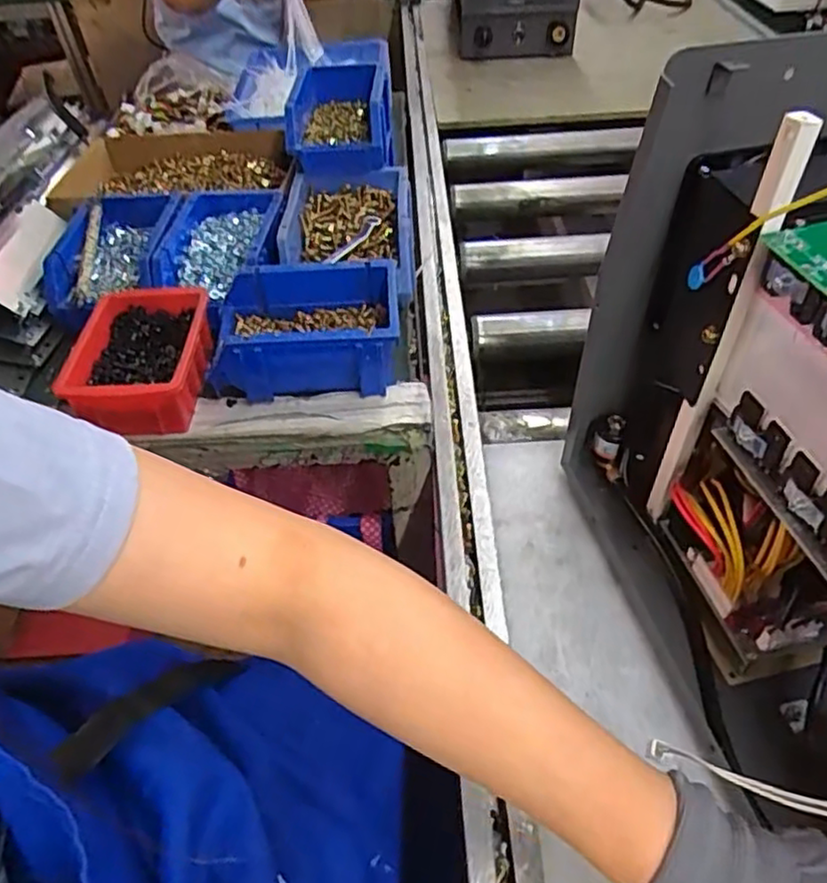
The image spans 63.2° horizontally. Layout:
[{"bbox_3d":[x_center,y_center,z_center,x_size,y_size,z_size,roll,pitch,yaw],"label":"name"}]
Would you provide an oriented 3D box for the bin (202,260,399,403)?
[{"bbox_3d":[-0.091,-0.093,0.579,0.159,0.071,0.106,0,47,5],"label":"bin"}]

